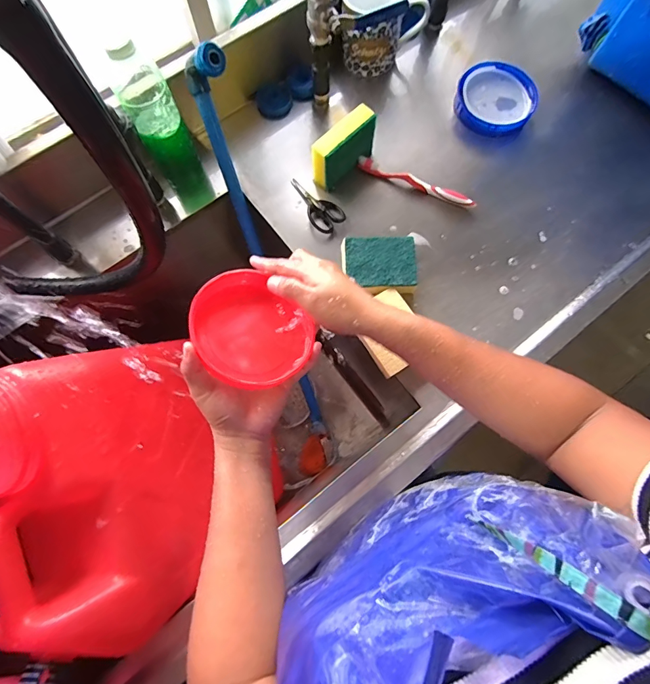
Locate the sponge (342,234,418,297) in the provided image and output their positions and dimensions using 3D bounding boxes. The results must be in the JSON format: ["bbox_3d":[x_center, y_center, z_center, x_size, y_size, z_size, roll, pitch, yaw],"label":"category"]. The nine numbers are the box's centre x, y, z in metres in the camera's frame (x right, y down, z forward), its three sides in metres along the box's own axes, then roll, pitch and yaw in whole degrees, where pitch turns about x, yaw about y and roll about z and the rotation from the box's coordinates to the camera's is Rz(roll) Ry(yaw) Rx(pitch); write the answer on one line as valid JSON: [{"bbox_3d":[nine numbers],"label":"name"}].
[{"bbox_3d":[0.075,-0.106,0.544,0.098,0.033,0.074,-3,74,-1],"label":"sponge"}]

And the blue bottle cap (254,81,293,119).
[{"bbox_3d":[-0.084,-0.392,0.634,0.055,0.023,0.056,0,74,0],"label":"blue bottle cap"}]

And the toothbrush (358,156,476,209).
[{"bbox_3d":[0.136,-0.240,0.589,0.182,0.019,0.025,21,75,6],"label":"toothbrush"}]

